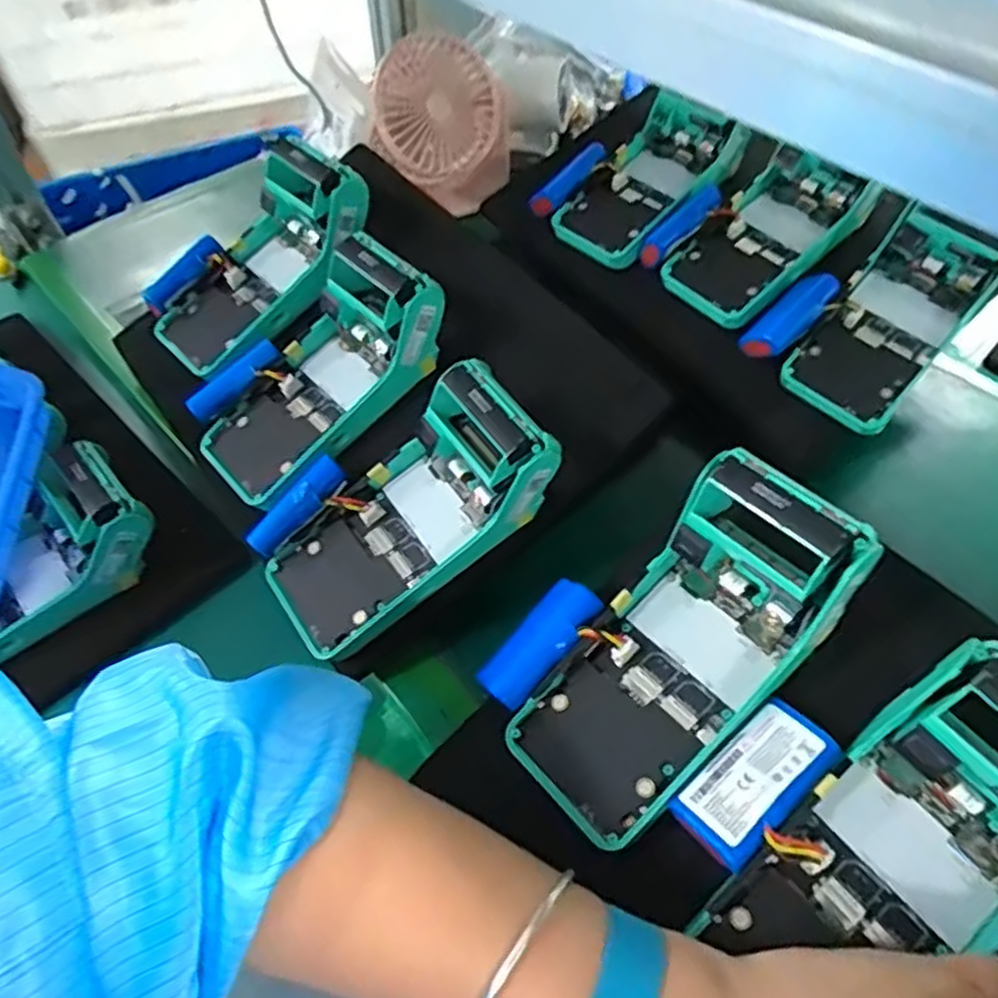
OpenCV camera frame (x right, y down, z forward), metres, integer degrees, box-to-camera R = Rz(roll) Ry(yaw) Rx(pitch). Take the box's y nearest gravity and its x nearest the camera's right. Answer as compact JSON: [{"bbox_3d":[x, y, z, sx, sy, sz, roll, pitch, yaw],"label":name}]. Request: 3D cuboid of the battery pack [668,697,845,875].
[{"bbox_3d":[0.105,0.116,0.301,0.067,0.014,0.036,-40,46,-17],"label":"battery pack"}]

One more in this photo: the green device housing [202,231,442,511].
[{"bbox_3d":[-0.109,-0.076,0.457,0.169,0.059,0.098,-46,61,6],"label":"green device housing"}]

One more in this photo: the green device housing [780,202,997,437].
[{"bbox_3d":[0.263,-0.123,0.487,0.077,0.045,0.164,40,90,26],"label":"green device housing"}]

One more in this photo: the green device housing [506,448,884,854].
[{"bbox_3d":[0.083,0.068,0.329,0.075,0.056,0.170,41,94,26],"label":"green device housing"}]

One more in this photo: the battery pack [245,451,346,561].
[{"bbox_3d":[-0.114,0.005,0.415,0.065,0.015,0.017,-47,64,-4],"label":"battery pack"}]

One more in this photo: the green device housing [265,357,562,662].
[{"bbox_3d":[-0.047,0.011,0.408,0.172,0.063,0.079,-42,58,12],"label":"green device housing"}]

